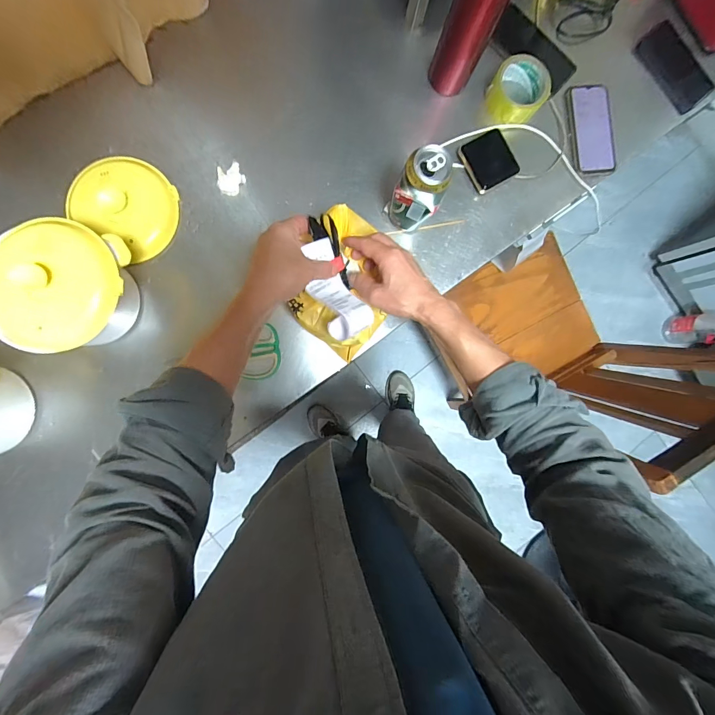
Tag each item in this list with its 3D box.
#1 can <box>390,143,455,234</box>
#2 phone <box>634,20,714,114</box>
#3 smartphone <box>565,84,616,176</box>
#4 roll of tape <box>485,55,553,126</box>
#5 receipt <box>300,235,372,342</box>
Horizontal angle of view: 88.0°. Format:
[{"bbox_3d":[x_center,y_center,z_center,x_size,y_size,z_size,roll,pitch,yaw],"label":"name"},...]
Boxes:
[{"bbox_3d":[0.094,-0.251,0.574,0.072,0.172,0.056,32,87,-4],"label":"can"},{"bbox_3d":[0.602,-0.550,0.701,0.077,0.017,0.162,-38,93,-4],"label":"phone"},{"bbox_3d":[0.433,-0.419,0.681,0.086,0.010,0.164,-9,90,-5],"label":"smartphone"},{"bbox_3d":[0.282,-0.469,0.658,0.092,0.052,0.097,0,90,-5],"label":"roll of tape"},{"bbox_3d":[-0.029,-0.089,0.495,0.063,0.042,0.126,-26,92,-5],"label":"receipt"}]

